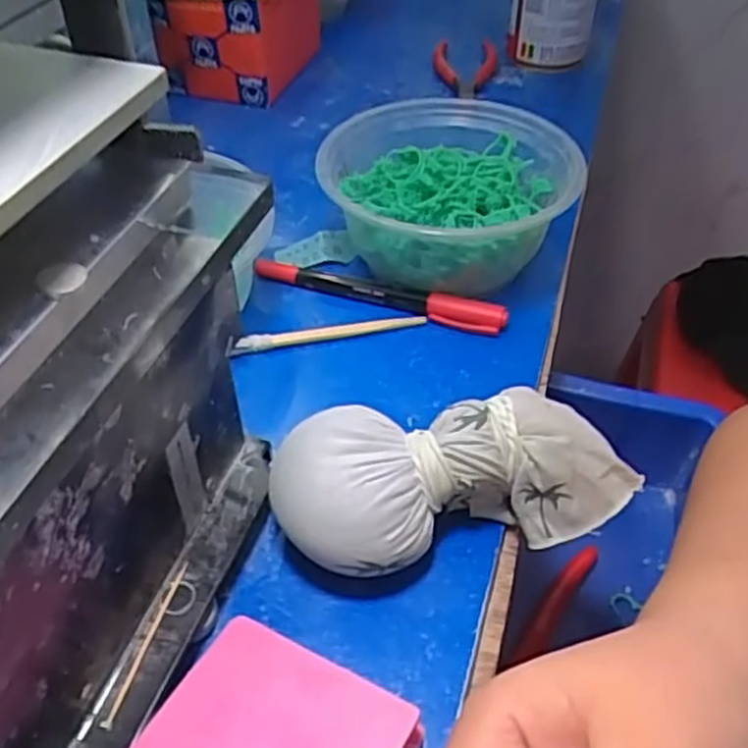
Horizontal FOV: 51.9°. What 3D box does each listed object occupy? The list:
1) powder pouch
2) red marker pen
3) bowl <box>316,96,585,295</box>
[{"bbox_3d":[0.035,0.042,0.303,0.146,0.046,0.059,-8,45,-9],"label":"powder pouch"},{"bbox_3d":[0.002,-0.044,0.407,0.137,0.015,0.012,15,47,15],"label":"red marker pen"},{"bbox_3d":[0.040,-0.093,0.424,0.129,0.065,0.132,0,45,0],"label":"bowl"}]

